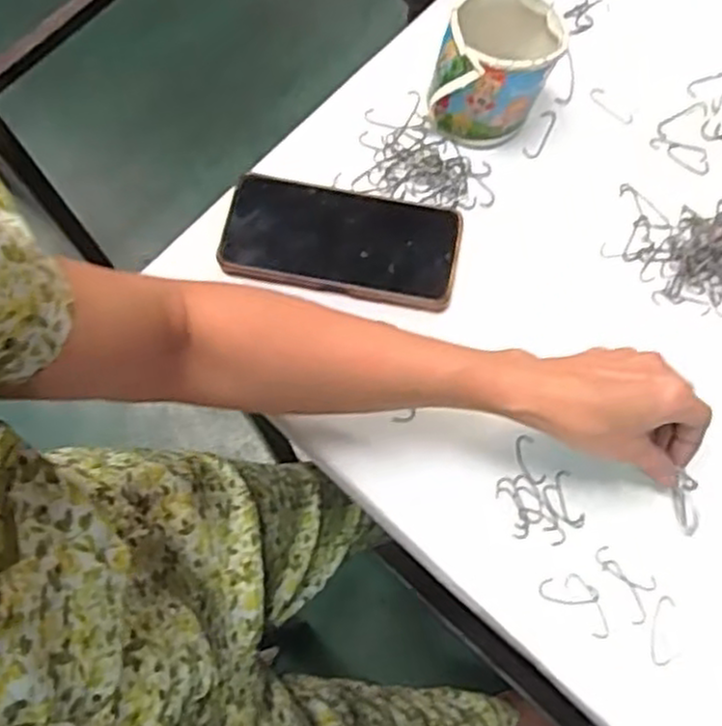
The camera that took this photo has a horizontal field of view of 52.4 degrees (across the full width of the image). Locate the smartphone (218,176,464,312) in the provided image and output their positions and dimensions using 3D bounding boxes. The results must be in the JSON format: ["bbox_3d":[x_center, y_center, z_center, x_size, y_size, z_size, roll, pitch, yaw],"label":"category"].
[{"bbox_3d":[-0.015,-0.088,0.537,0.170,0.014,0.083,9,71,4],"label":"smartphone"}]

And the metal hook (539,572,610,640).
[{"bbox_3d":[0.137,0.149,0.460,0.048,0.004,0.026,36,75,12],"label":"metal hook"}]

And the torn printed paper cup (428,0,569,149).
[{"bbox_3d":[0.100,-0.218,0.546,0.078,0.076,0.090,22,73,8],"label":"torn printed paper cup"}]

